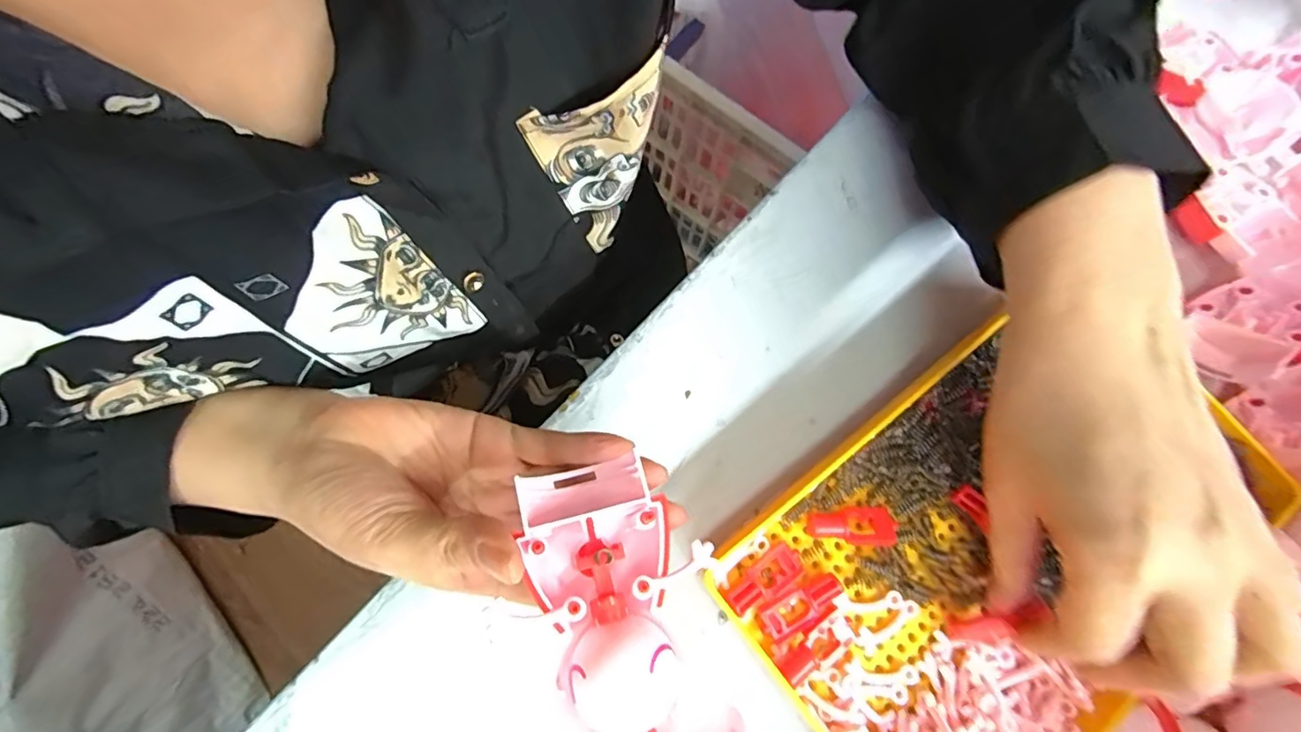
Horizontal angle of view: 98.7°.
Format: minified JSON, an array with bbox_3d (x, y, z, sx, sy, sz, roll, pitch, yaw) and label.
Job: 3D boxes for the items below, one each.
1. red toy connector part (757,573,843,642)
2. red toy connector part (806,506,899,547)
[{"bbox_3d":[0.066,0.105,0.245,0.037,0.011,0.015,-27,79,-12],"label":"red toy connector part"},{"bbox_3d":[0.092,0.073,0.256,0.039,0.011,0.017,6,74,-4],"label":"red toy connector part"}]

